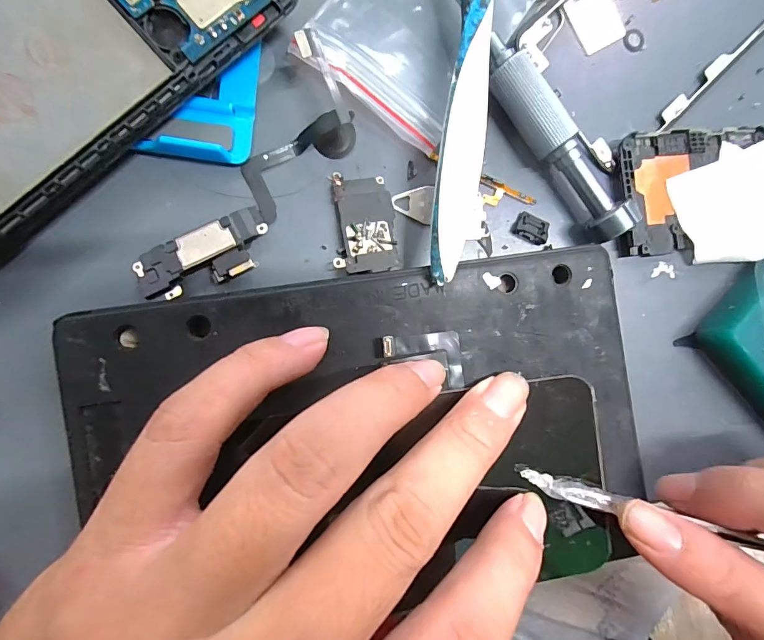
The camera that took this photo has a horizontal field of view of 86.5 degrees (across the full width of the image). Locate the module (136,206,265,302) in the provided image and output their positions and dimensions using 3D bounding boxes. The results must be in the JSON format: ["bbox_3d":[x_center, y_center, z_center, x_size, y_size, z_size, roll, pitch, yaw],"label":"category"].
[{"bbox_3d":[-0.058,-0.021,0.134,0.043,0.006,0.019,-28,93,-9],"label":"module"}]

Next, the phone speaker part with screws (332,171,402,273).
[{"bbox_3d":[-0.006,-0.034,0.142,0.022,0.004,0.035,-1,89,-9],"label":"phone speaker part with screws"}]

